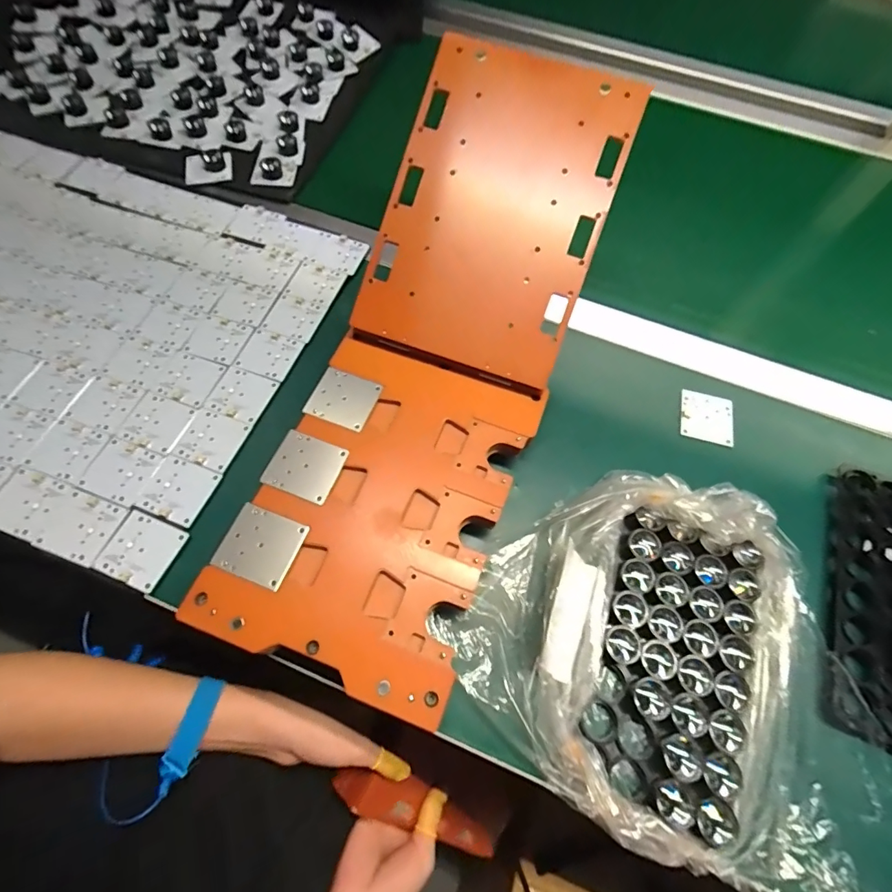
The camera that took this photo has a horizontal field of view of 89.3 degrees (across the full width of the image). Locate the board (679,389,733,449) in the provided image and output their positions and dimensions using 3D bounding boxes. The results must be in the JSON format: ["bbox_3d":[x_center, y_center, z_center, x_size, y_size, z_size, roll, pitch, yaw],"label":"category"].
[{"bbox_3d":[0.227,-0.025,0.393,0.046,0.006,0.045,14,64,3],"label":"board"}]

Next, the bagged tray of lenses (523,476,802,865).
[{"bbox_3d":[0.137,0.124,0.292,0.170,0.046,0.220,19,65,6],"label":"bagged tray of lenses"}]

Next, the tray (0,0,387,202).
[{"bbox_3d":[-0.336,-0.468,0.548,0.443,0.061,0.316,17,65,5],"label":"tray"}]

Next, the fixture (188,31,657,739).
[{"bbox_3d":[-0.005,-0.065,0.325,0.160,0.064,0.430,21,81,7],"label":"fixture"}]

